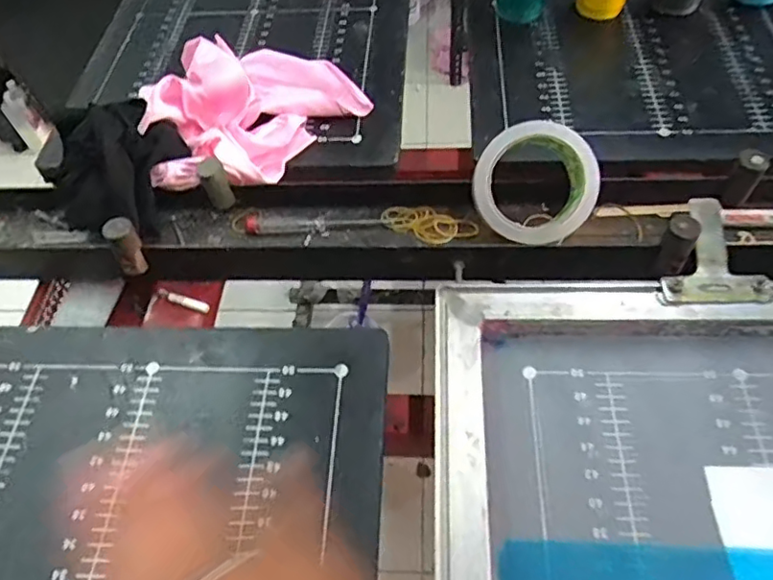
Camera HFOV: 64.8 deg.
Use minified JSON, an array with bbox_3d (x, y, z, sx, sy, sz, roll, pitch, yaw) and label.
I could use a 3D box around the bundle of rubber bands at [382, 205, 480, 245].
[{"bbox_3d":[0.039,-0.063,0.566,0.088,0.006,0.041,20,59,18],"label":"bundle of rubber bands"}]

